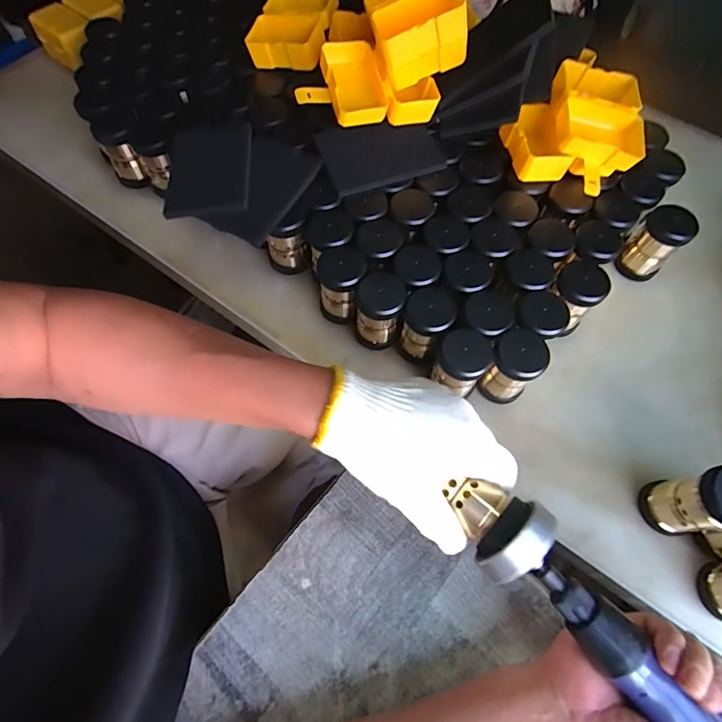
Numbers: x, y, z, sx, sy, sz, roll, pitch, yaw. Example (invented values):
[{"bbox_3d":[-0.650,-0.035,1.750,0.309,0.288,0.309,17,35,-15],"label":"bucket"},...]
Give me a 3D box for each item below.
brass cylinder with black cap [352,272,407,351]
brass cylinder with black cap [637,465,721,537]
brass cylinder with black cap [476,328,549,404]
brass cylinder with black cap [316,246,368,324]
[{"bbox_3d":[0.017,-0.047,0.428,0.044,0.071,0.044,8,66,2],"label":"brass cylinder with black cap"},{"bbox_3d":[0.272,0.115,0.353,0.041,0.090,0.044,-6,66,-5],"label":"brass cylinder with black cap"},{"bbox_3d":[0.137,0.007,0.404,0.044,0.075,0.043,1,66,-2],"label":"brass cylinder with black cap"},{"bbox_3d":[-0.020,-0.073,0.442,0.045,0.078,0.044,1,66,-2],"label":"brass cylinder with black cap"}]

